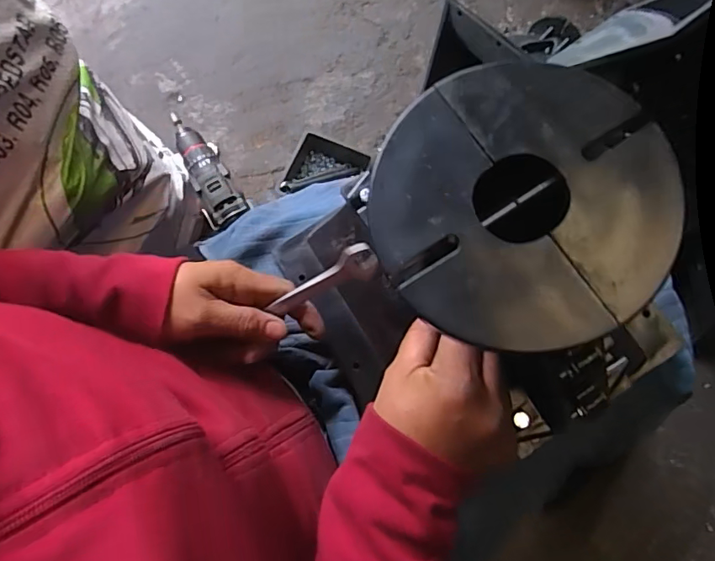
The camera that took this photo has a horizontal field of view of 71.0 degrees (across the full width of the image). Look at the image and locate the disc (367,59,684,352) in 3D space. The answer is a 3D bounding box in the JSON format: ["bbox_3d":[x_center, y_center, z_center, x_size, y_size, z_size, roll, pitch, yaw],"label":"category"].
[{"bbox_3d":[0.063,-0.032,0.197,0.113,0.004,0.112,-1,79,7],"label":"disc"}]

